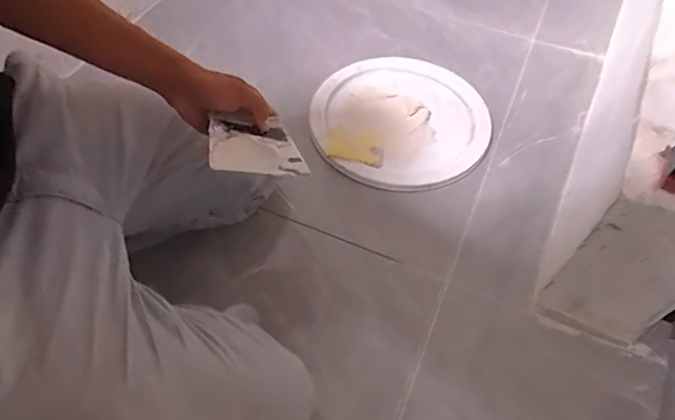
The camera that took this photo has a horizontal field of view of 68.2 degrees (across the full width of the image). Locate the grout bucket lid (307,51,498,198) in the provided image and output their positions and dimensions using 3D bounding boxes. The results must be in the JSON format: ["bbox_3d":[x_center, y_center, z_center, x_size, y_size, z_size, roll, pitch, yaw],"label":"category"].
[{"bbox_3d":[0.100,-0.158,0.838,0.290,0.031,0.293,0,55,0],"label":"grout bucket lid"}]

